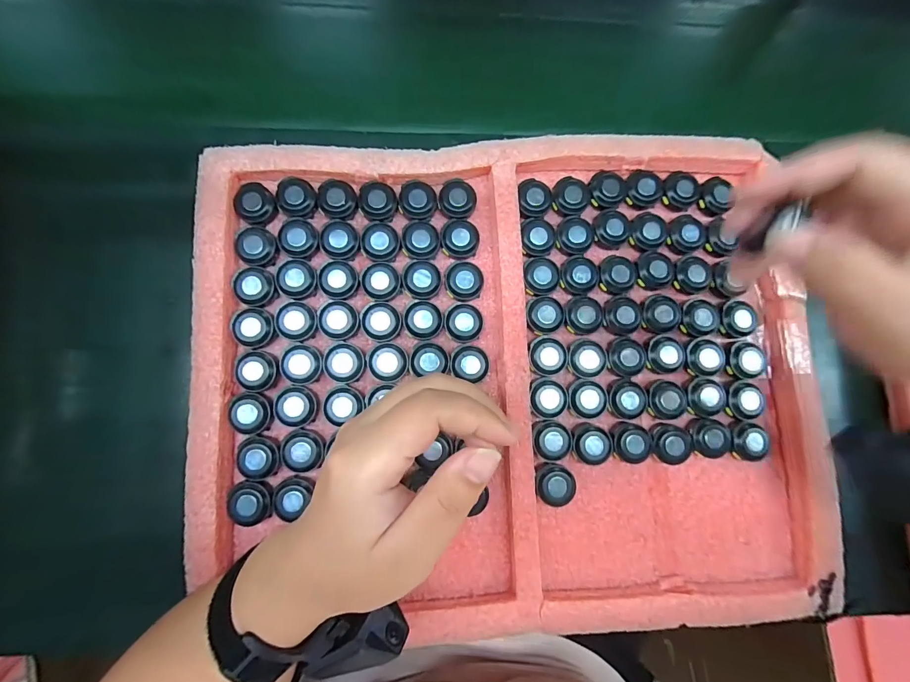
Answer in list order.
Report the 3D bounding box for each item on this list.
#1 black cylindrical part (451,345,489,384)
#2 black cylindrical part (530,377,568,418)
[{"bbox_3d":[0.012,0.016,0.288,0.028,0.013,0.026,1,81,-4],"label":"black cylindrical part"},{"bbox_3d":[0.070,0.042,0.290,0.029,0.011,0.029,1,81,-4],"label":"black cylindrical part"}]

